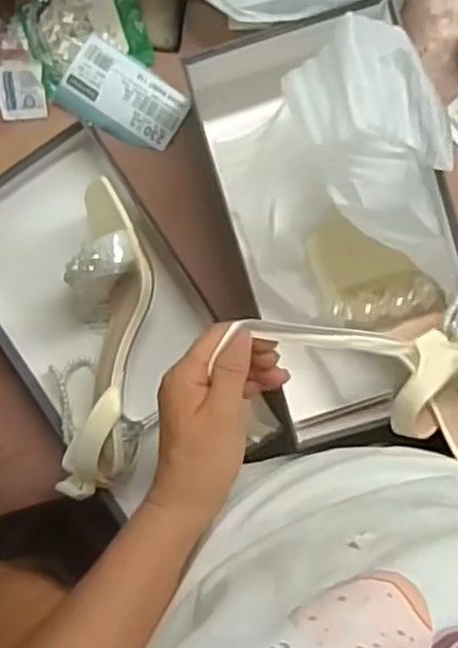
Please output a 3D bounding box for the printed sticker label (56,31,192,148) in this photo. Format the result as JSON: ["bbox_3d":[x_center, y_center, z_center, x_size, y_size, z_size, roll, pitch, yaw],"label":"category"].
[{"bbox_3d":[-0.089,-0.188,0.591,0.097,0.012,0.064,34,96,1],"label":"printed sticker label"}]

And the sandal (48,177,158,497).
[{"bbox_3d":[-0.105,0.015,0.571,0.084,0.085,0.232,7,95,3],"label":"sandal"}]

